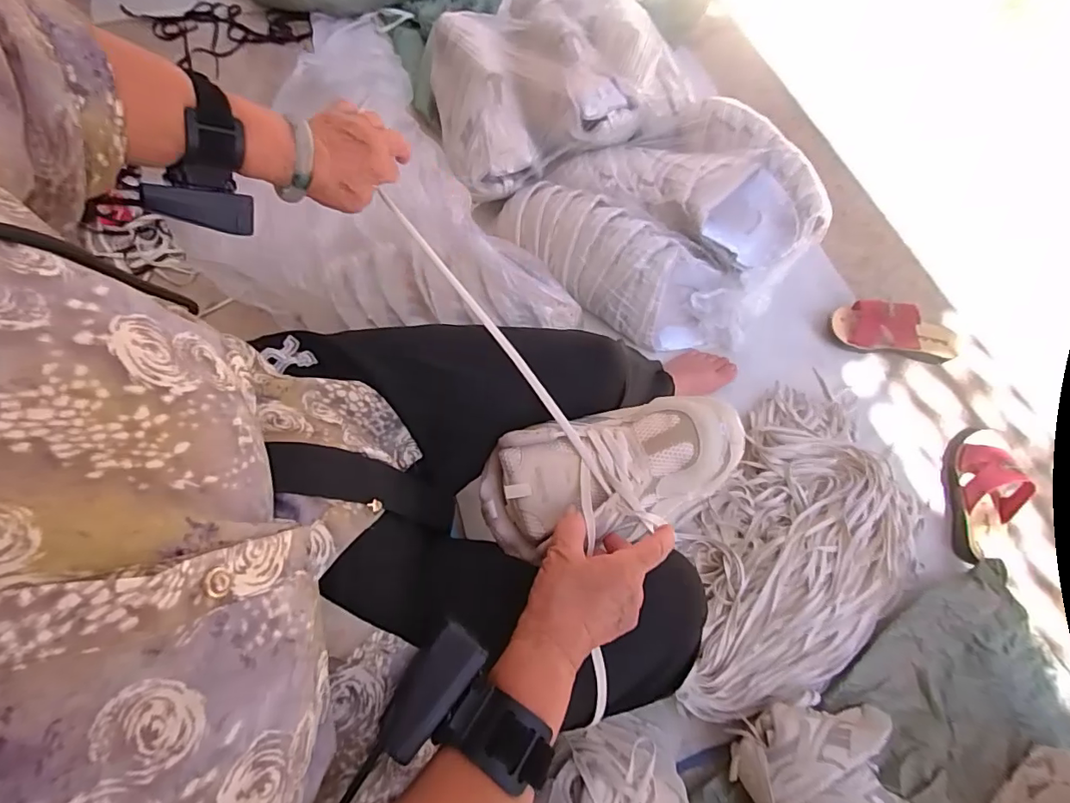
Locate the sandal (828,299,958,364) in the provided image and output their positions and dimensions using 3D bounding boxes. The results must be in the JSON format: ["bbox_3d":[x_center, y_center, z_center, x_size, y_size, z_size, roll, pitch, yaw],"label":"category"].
[{"bbox_3d":[0.646,-0.127,0.898,0.227,0.070,0.089,10,74,4],"label":"sandal"}]

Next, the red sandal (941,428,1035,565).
[{"bbox_3d":[0.731,0.146,0.816,0.095,0.072,0.221,5,74,2],"label":"red sandal"}]

